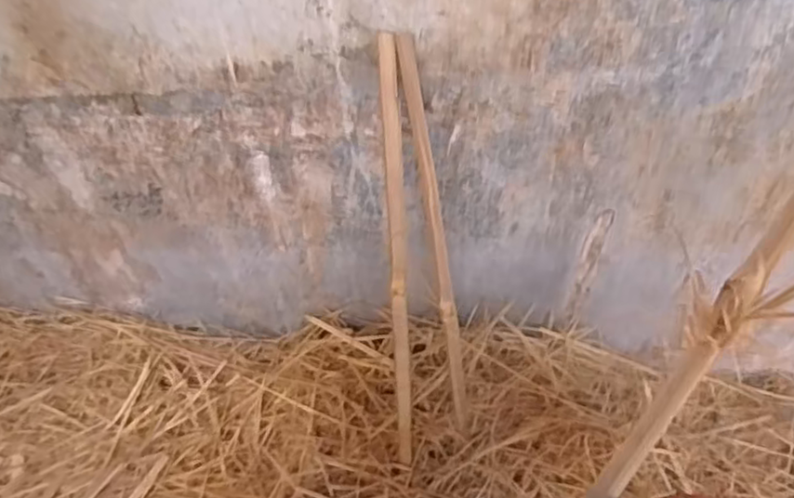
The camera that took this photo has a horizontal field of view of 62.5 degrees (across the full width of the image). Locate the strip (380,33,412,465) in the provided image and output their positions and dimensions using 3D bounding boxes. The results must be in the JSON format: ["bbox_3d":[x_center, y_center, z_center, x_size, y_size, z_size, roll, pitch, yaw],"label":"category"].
[{"bbox_3d":[0.002,0.036,0.763,0.021,0.546,0.015,-1,26,3],"label":"strip"}]

